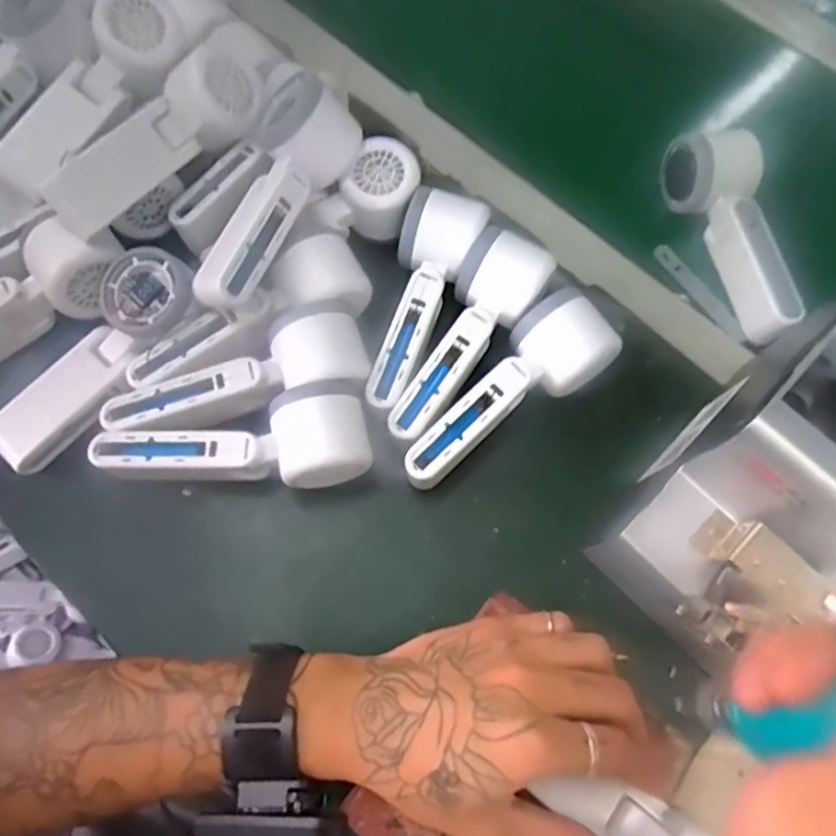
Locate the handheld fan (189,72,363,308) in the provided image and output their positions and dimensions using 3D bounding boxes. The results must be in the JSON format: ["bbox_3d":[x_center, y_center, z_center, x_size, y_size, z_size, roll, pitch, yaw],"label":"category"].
[{"bbox_3d":[-0.102,-0.150,0.396,0.066,0.049,0.163,28,71,8],"label":"handheld fan"}]

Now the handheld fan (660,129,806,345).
[{"bbox_3d":[0.242,-0.140,0.454,0.049,0.058,0.161,-15,71,-7],"label":"handheld fan"}]

